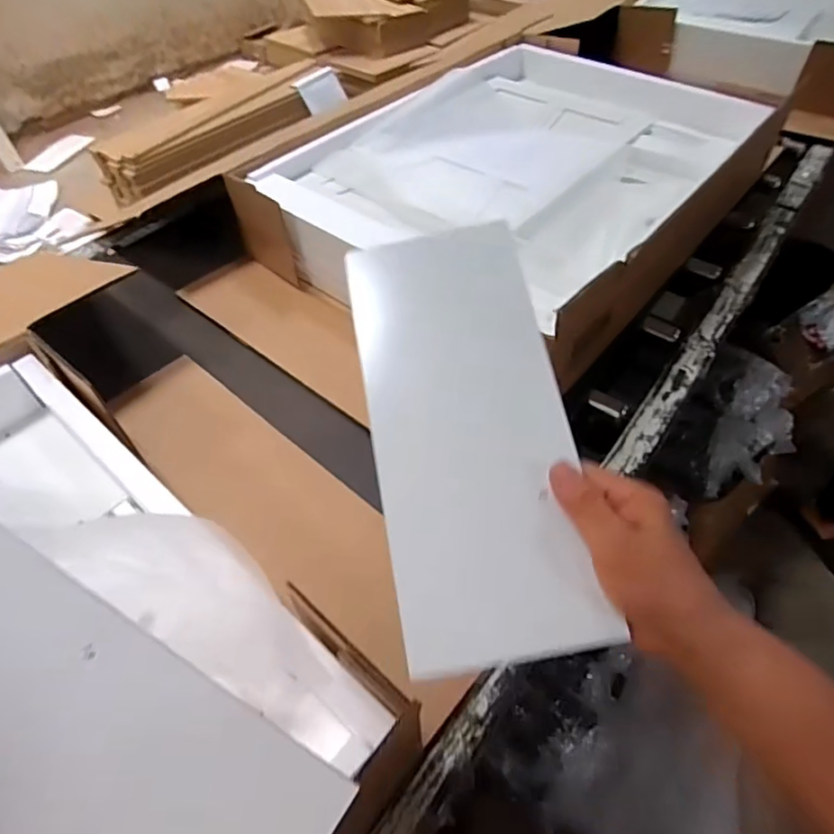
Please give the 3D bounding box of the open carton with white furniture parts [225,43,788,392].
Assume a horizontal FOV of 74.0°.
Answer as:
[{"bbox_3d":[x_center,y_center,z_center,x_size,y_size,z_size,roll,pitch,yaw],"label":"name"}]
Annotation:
[{"bbox_3d":[0.216,-0.484,1.022,0.651,0.141,0.915,32,57,24],"label":"open carton with white furniture parts"}]

